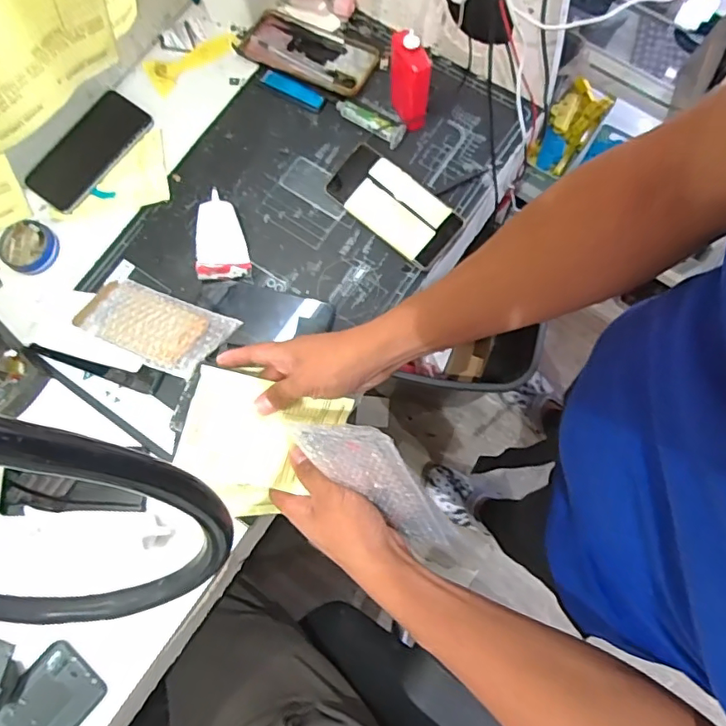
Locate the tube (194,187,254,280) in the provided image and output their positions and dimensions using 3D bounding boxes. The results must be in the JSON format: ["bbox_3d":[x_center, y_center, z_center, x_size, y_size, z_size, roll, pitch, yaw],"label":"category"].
[{"bbox_3d":[-0.161,-0.147,0.612,0.056,0.031,0.104,-6,77,1],"label":"tube"}]

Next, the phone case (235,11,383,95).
[{"bbox_3d":[-0.066,-0.387,0.661,0.156,0.016,0.085,26,79,5],"label":"phone case"}]

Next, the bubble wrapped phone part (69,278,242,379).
[{"bbox_3d":[-0.229,-0.043,0.574,0.185,0.011,0.086,18,60,21],"label":"bubble wrapped phone part"}]

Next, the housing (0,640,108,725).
[{"bbox_3d":[-0.329,0.358,0.513,0.074,0.009,0.160,40,81,7],"label":"housing"}]

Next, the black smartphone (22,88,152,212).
[{"bbox_3d":[-0.333,-0.258,0.646,0.074,0.013,0.157,33,80,6],"label":"black smartphone"}]

